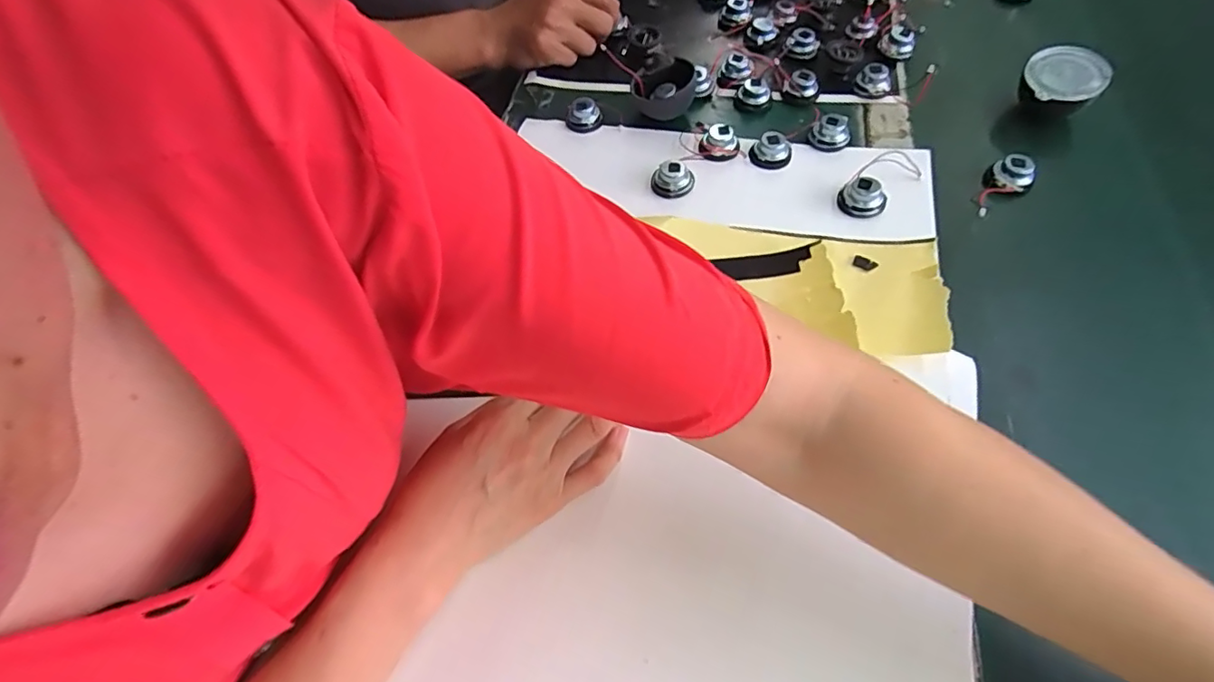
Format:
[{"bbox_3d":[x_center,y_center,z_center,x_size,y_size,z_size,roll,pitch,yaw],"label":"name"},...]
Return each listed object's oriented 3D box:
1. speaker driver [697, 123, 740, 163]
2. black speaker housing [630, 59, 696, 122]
[{"bbox_3d":[0.099,-0.174,0.492,0.034,0.019,0.030,7,59,9],"label":"speaker driver"},{"bbox_3d":[0.052,-0.234,0.524,0.057,0.035,0.059,-3,58,3],"label":"black speaker housing"}]

